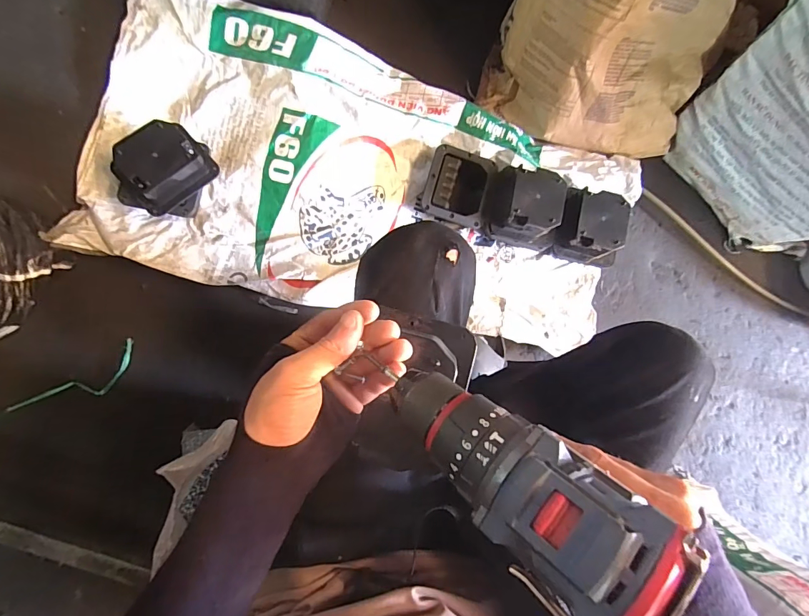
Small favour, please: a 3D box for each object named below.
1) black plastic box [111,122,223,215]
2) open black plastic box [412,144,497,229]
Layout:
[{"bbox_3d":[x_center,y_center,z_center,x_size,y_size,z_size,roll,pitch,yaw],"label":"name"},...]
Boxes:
[{"bbox_3d":[-0.425,-0.236,0.736,0.131,0.107,0.169,45,82,-2],"label":"black plastic box"},{"bbox_3d":[0.102,-0.240,0.828,0.127,0.058,0.149,16,84,-5],"label":"open black plastic box"}]

